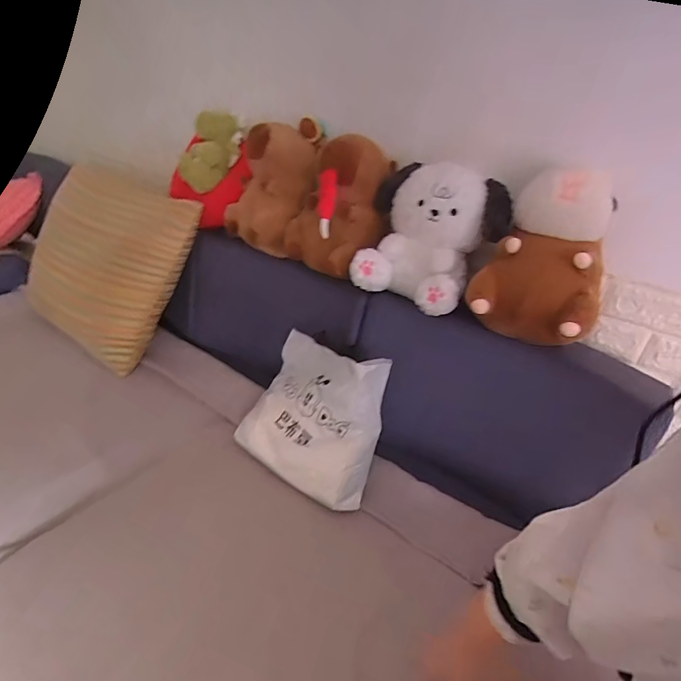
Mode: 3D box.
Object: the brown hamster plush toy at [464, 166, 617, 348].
[{"bbox_3d":[0.355,-0.143,0.679,0.182,0.262,0.174,23,33,25],"label":"brown hamster plush toy"}]

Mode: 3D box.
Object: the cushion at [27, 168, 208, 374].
[{"bbox_3d":[-0.630,-0.211,1.071,0.465,0.452,0.090,25,4,13],"label":"cushion"}]

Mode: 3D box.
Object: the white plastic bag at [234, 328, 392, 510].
[{"bbox_3d":[-0.084,0.162,0.844,0.325,0.332,0.115,17,-2,36],"label":"white plastic bag"}]

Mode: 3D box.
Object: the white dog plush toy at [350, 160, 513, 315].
[{"bbox_3d":[0.160,-0.199,0.752,0.249,0.227,0.135,25,34,27],"label":"white dog plush toy"}]

